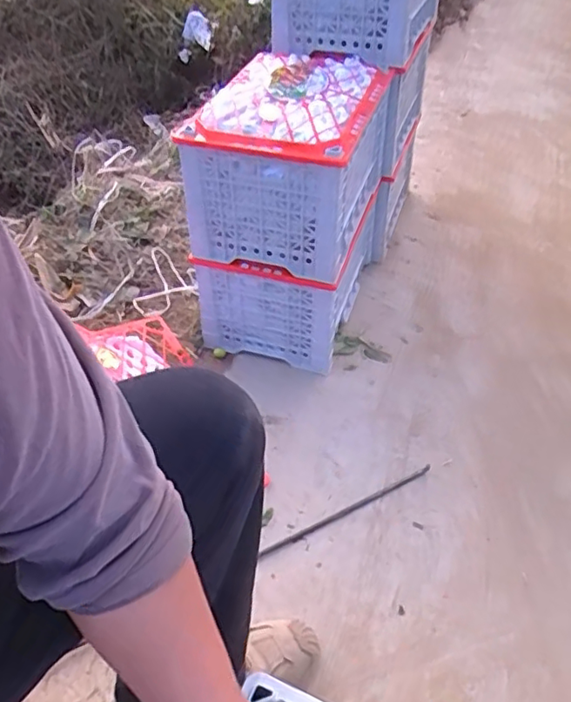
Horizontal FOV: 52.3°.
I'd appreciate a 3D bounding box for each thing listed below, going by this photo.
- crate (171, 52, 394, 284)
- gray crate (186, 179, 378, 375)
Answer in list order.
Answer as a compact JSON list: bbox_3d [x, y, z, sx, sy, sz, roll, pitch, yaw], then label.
[{"bbox_3d":[0.018,-0.376,1.112,0.280,0.260,0.396,15,46,12],"label":"crate"},{"bbox_3d":[0.013,-0.180,1.284,0.280,0.240,0.377,14,46,12],"label":"gray crate"}]

